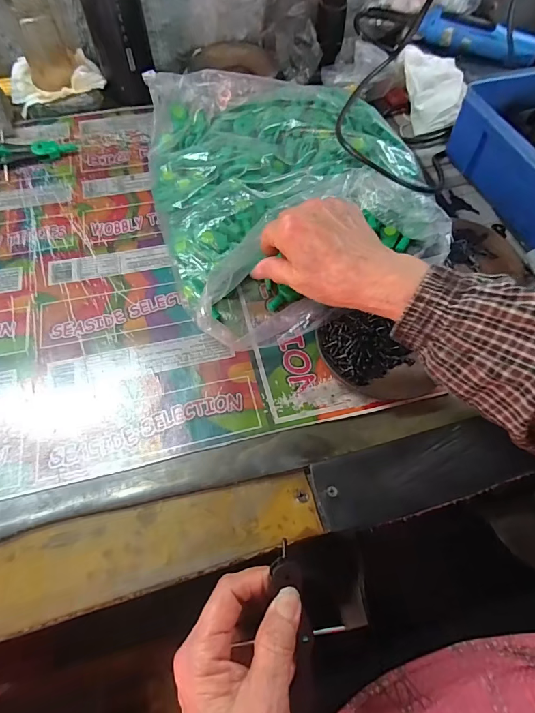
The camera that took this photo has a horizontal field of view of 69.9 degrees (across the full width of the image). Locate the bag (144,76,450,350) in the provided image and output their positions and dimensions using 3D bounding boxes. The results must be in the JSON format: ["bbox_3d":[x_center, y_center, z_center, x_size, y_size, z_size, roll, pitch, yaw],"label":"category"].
[{"bbox_3d":[0.021,-0.171,0.385,0.258,0.068,0.294,-16,64,-9],"label":"bag"}]

